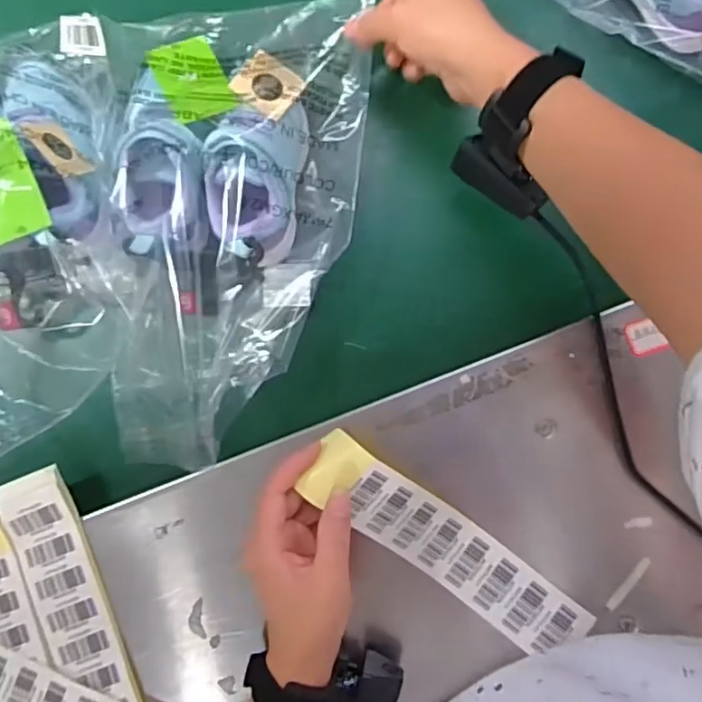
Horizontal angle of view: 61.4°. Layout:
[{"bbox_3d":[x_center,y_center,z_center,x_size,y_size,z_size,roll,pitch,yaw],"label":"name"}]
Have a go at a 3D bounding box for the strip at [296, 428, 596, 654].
[{"bbox_3d":[0.066,0.138,0.412,0.218,0.033,0.048,37,91,-10],"label":"strip"}]

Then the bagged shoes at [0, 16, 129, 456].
[{"bbox_3d":[-0.251,-0.083,0.435,0.137,0.085,0.310,-3,87,4],"label":"bagged shoes"}]

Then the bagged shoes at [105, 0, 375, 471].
[{"bbox_3d":[-0.088,-0.095,0.445,0.203,0.072,0.331,-2,87,4],"label":"bagged shoes"}]

